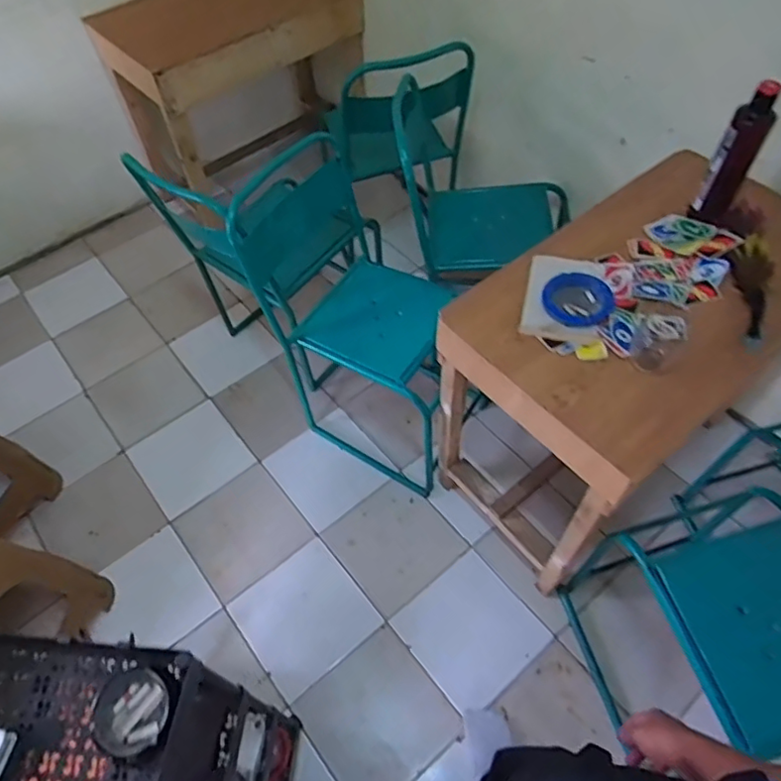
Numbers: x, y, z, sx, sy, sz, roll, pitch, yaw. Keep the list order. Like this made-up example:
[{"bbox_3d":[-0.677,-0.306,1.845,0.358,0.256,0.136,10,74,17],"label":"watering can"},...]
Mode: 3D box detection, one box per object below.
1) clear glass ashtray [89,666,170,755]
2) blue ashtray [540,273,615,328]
[{"bbox_3d":[-0.293,0.362,0.657,0.093,0.023,0.080,36,65,23],"label":"clear glass ashtray"},{"bbox_3d":[0.356,-0.171,1.103,0.123,0.031,0.118,-1,56,2],"label":"blue ashtray"}]

